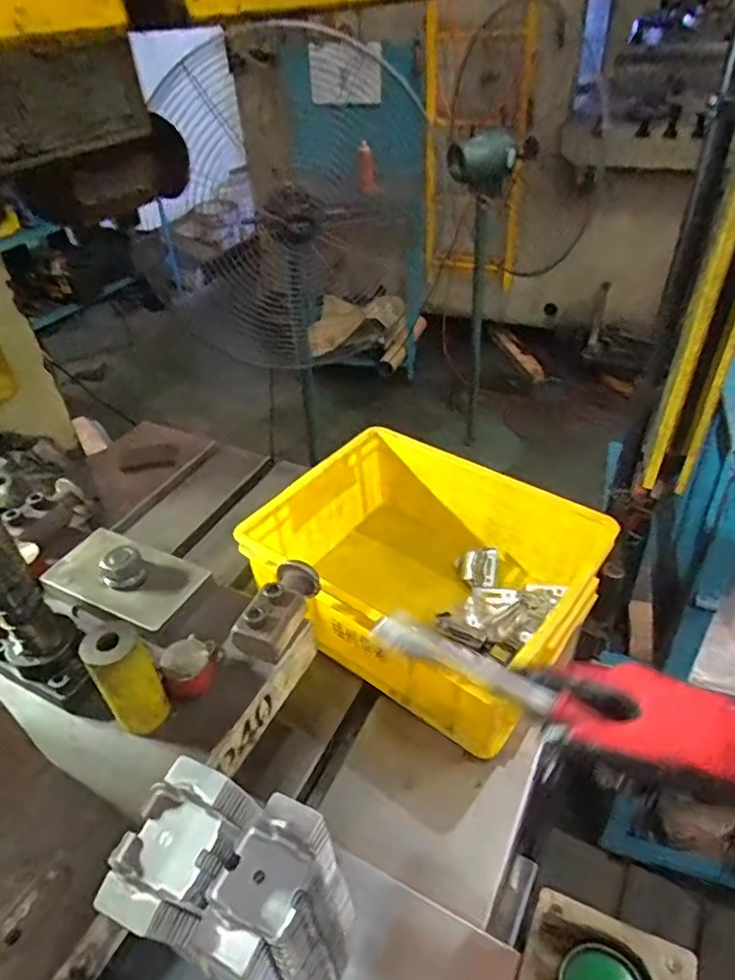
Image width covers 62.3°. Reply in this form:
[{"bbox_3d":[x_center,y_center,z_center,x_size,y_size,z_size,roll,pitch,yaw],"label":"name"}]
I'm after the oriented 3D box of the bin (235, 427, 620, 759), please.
[{"bbox_3d":[0.069,0.101,0.698,0.336,0.157,0.261,25,48,31],"label":"bin"}]

